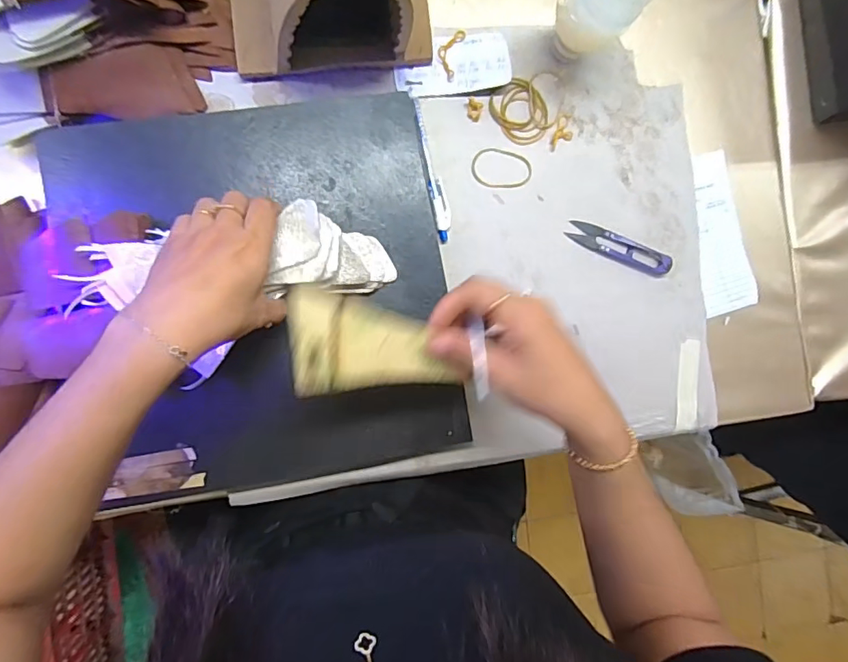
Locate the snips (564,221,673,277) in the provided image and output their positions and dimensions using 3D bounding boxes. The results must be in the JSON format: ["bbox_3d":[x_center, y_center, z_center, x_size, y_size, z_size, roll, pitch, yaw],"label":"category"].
[{"bbox_3d":[0.184,-0.077,0.466,0.102,0.009,0.025,21,86,-8],"label":"snips"}]

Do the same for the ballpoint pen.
[{"bbox_3d":[0.007,-0.149,0.447,0.015,0.008,0.137,-12,91,-8],"label":"ballpoint pen"}]

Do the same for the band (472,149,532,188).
[{"bbox_3d":[0.072,-0.149,0.459,0.057,0.004,0.036,0,89,-8],"label":"band"}]

